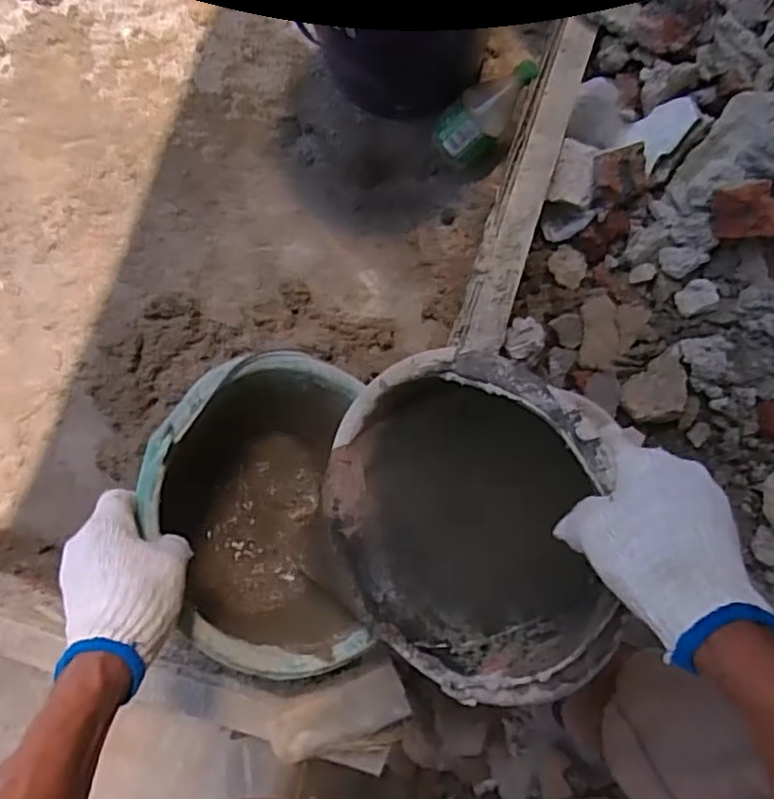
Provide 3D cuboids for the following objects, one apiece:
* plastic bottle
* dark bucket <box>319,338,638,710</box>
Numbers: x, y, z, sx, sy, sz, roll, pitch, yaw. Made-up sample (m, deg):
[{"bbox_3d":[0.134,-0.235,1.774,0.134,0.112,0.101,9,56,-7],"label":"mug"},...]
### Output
[{"bbox_3d":[0.144,-0.425,1.004,0.191,0.074,0.089,-37,84,38],"label":"plastic bottle"},{"bbox_3d":[0.089,0.088,0.542,0.145,0.249,0.256,-13,91,-47],"label":"dark bucket"}]

